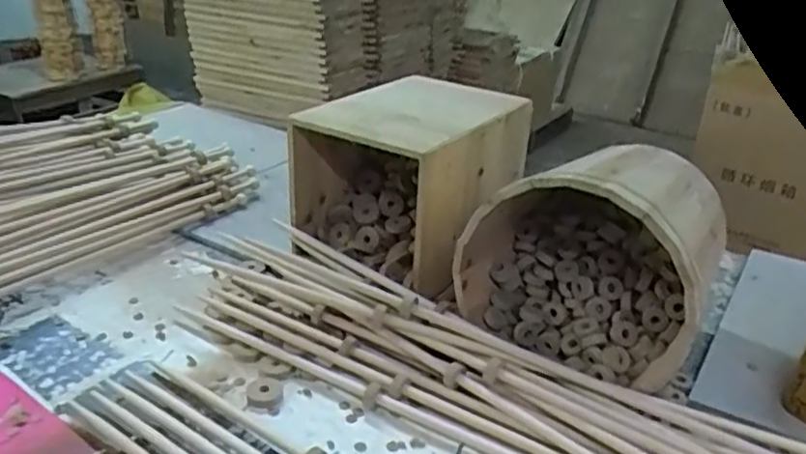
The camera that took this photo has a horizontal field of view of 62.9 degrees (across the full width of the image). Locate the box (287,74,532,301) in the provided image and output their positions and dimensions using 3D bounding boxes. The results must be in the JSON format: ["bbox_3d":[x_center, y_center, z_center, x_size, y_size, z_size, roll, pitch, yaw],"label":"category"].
[{"bbox_3d":[0.007,-0.074,0.863,0.205,0.197,0.266,17,30,30],"label":"box"}]

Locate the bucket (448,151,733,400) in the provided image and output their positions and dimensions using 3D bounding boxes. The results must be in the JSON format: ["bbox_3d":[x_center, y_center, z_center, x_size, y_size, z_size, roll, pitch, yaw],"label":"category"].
[{"bbox_3d":[0.198,0.017,0.683,0.221,0.191,0.218,15,29,26],"label":"bucket"}]

